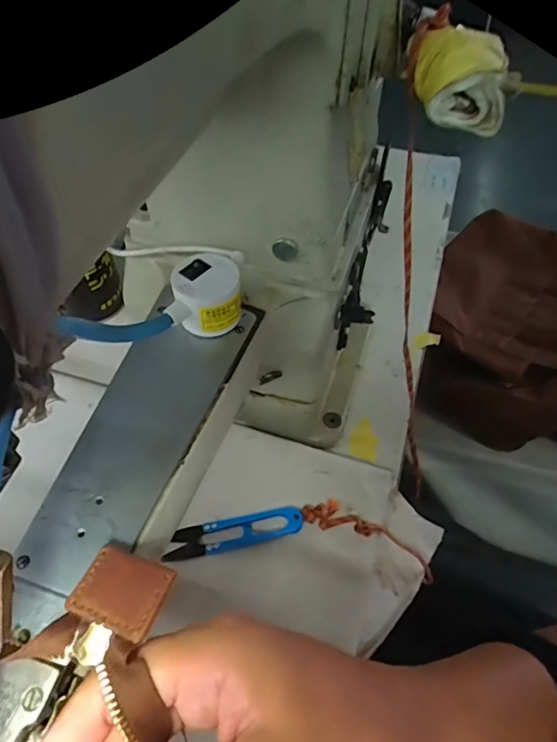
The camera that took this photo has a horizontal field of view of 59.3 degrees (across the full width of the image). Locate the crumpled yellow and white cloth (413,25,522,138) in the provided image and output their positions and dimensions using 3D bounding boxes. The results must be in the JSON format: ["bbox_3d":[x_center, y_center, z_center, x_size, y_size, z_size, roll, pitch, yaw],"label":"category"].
[{"bbox_3d":[0.078,-0.124,0.205,0.040,0.027,0.039,9,55,8],"label":"crumpled yellow and white cloth"}]

